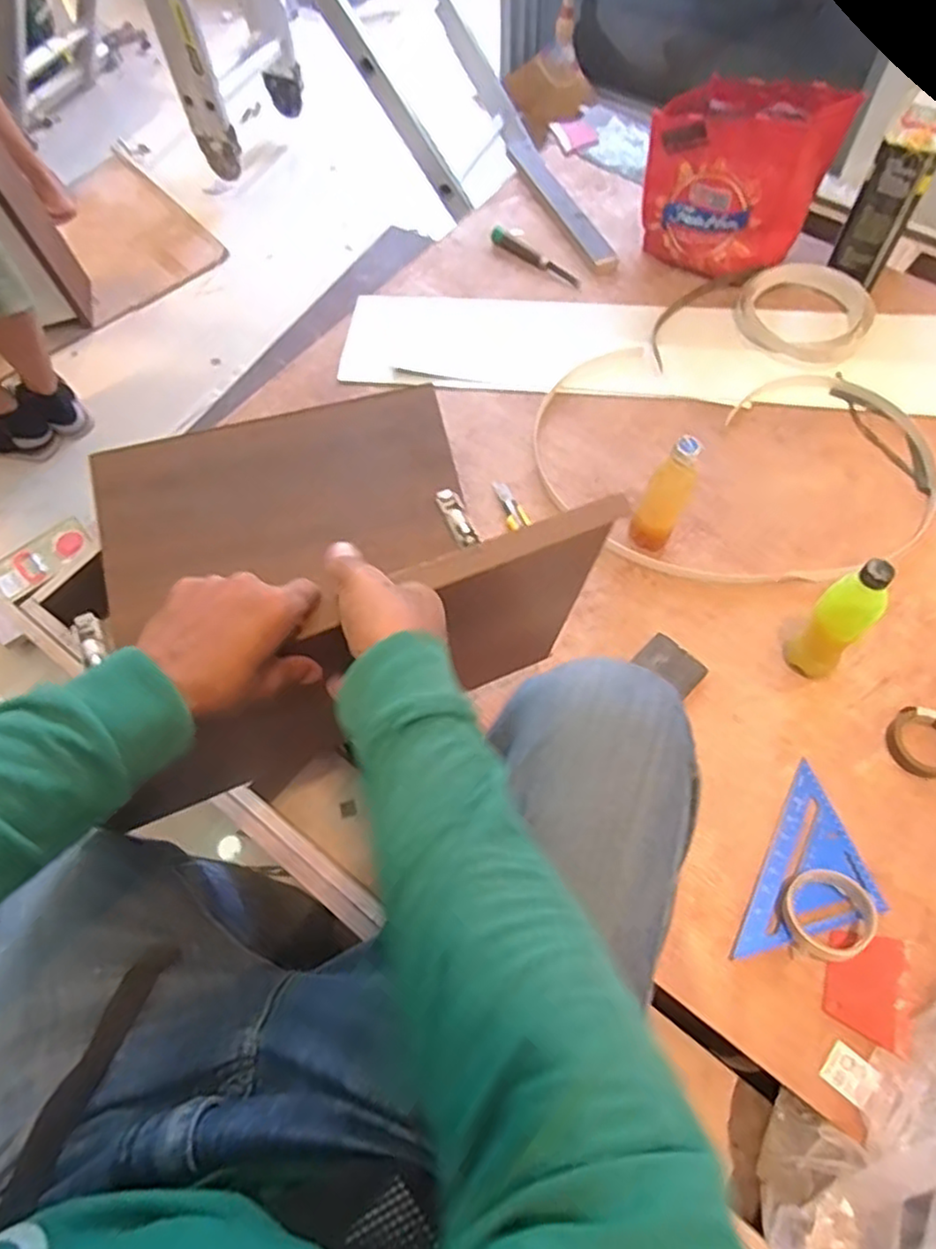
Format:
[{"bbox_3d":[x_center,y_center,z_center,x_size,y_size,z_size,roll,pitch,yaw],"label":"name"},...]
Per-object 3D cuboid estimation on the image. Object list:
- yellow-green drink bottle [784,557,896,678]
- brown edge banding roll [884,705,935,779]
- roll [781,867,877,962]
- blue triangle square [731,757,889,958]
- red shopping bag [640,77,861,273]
[{"bbox_3d":[0.434,0.003,0.812,0.053,0.220,0.064,-40,68,-16],"label":"yellow-green drink bottle"},{"bbox_3d":[0.557,0.141,0.832,0.089,0.026,0.080,2,63,4],"label":"brown edge banding roll"},{"bbox_3d":[0.391,0.319,0.757,0.092,0.041,0.091,-1,63,2],"label":"roll"},{"bbox_3d":[0.403,0.289,0.782,0.124,0.028,0.229,25,67,15],"label":"blue triangle square"},{"bbox_3d":[0.433,-0.703,1.119,0.293,0.249,0.077,3,63,4],"label":"red shopping bag"}]

